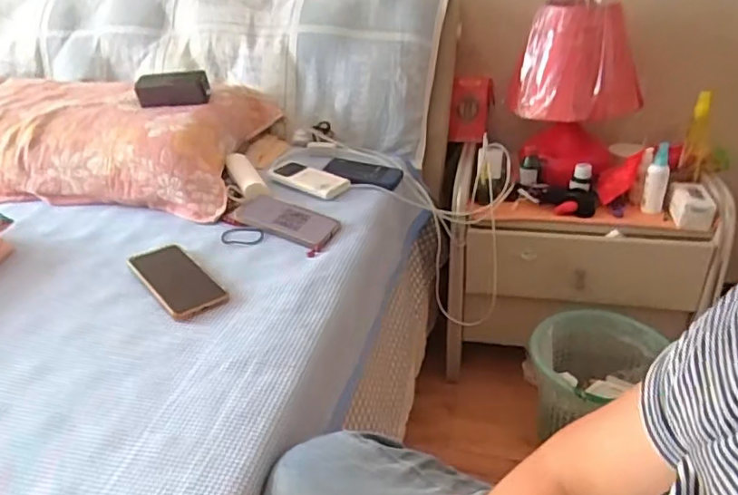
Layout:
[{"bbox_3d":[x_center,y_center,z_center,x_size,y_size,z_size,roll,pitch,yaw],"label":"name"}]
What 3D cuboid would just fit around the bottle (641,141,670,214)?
[{"bbox_3d":[0.544,-0.128,1.069,0.039,0.123,0.040,20,37,33],"label":"bottle"}]

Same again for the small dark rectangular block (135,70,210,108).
[{"bbox_3d":[-0.374,-0.303,1.081,0.135,0.050,0.049,-1,30,1],"label":"small dark rectangular block"}]

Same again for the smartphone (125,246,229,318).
[{"bbox_3d":[-0.264,0.040,0.778,0.075,0.016,0.171,-24,37,-33],"label":"smartphone"}]

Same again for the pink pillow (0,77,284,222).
[{"bbox_3d":[-0.561,-0.222,1.117,0.680,0.124,0.353,4,31,10],"label":"pink pillow"}]

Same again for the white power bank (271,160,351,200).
[{"bbox_3d":[-0.109,-0.128,1.041,0.159,0.021,0.074,20,37,32],"label":"white power bank"}]

